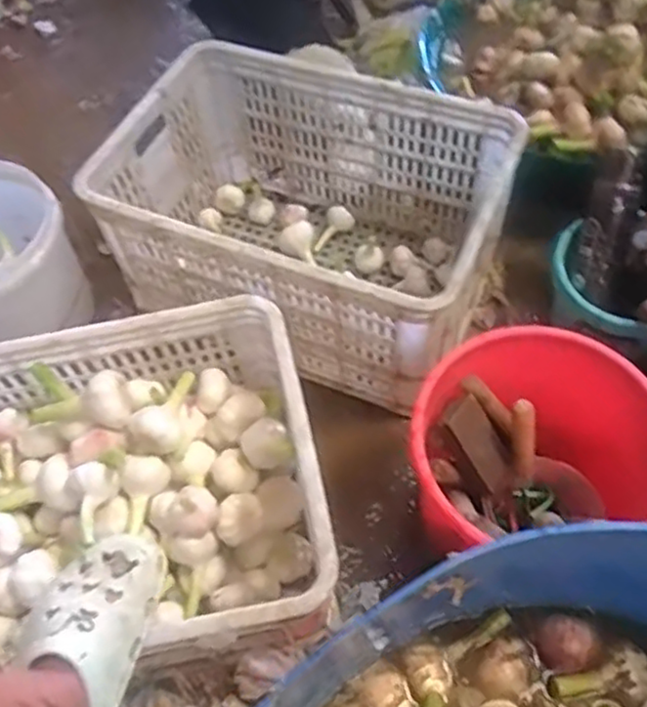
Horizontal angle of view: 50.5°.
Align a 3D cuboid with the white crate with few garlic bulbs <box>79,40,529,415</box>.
[{"bbox_3d":[-0.021,-0.199,1.039,0.535,0.294,0.372,19,62,15],"label":"white crate with few garlic bulbs"}]

